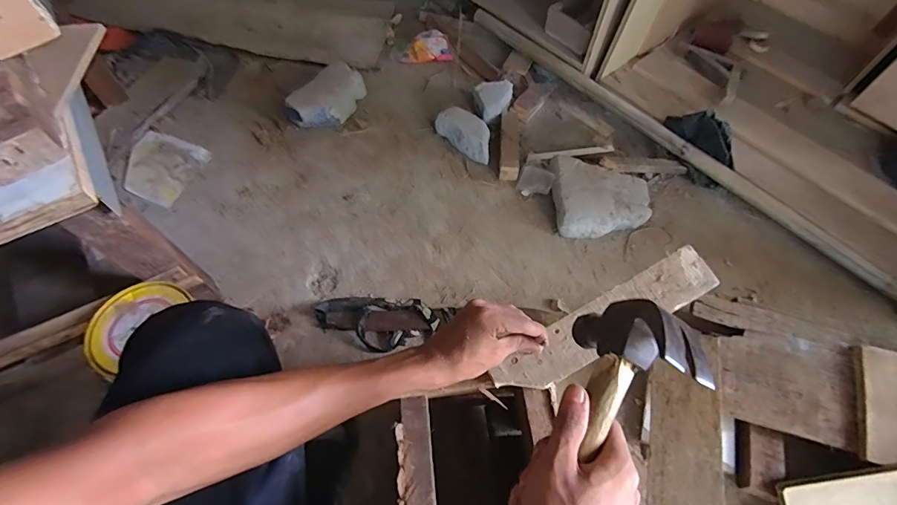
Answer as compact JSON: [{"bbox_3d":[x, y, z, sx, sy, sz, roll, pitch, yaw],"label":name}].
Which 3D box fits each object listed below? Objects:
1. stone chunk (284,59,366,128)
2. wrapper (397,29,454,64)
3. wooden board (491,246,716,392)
[{"bbox_3d":[-0.294,-0.386,1.060,0.118,0.070,0.205,24,61,11],"label":"stone chunk"},{"bbox_3d":[-0.067,-0.579,1.204,0.149,0.042,0.093,-6,59,-6],"label":"wrapper"},{"bbox_3d":[0.182,0.081,0.491,0.284,0.015,0.056,-29,65,-9],"label":"wooden board"}]

